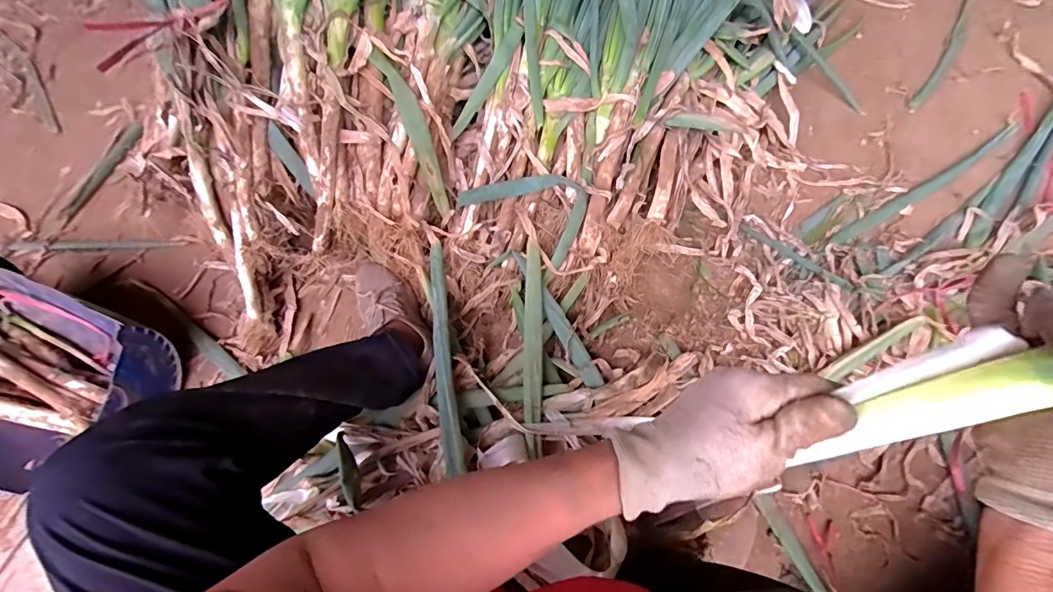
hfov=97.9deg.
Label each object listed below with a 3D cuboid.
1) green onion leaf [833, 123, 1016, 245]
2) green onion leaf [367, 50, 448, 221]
[{"bbox_3d":[0.704,-0.194,0.802,0.437,0.012,0.025,-30,68,-9],"label":"green onion leaf"},{"bbox_3d":[-0.176,-0.260,0.736,0.039,0.030,0.260,-22,102,-6],"label":"green onion leaf"}]

